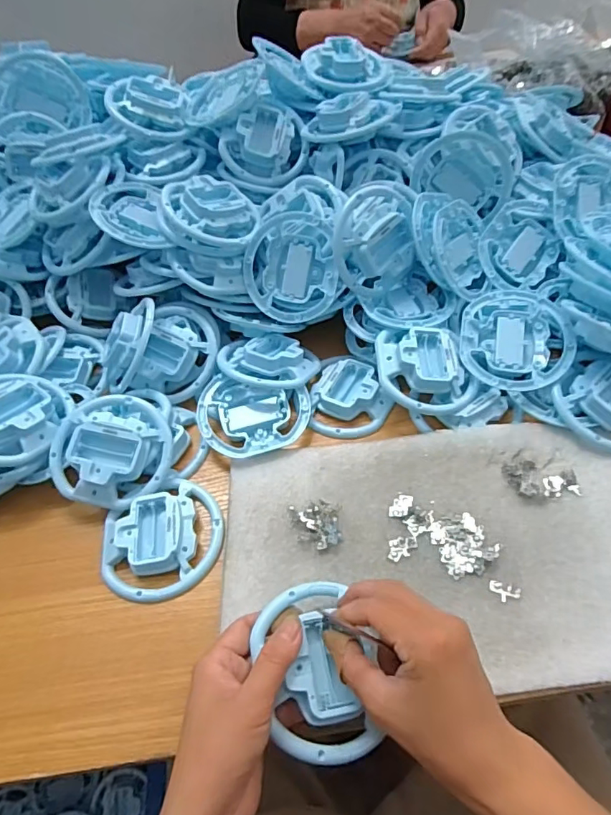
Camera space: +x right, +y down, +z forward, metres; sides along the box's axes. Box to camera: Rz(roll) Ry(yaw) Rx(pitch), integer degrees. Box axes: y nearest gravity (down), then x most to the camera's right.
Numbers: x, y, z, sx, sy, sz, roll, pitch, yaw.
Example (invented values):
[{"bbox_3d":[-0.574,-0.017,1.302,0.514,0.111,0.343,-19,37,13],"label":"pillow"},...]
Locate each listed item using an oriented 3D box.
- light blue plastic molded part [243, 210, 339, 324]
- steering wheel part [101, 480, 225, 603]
[{"bbox_3d":[-0.014,-0.140,0.505,0.096,0.016,0.103,2,97,16],"label":"light blue plastic molded part"},{"bbox_3d":[-0.118,0.106,0.412,0.100,0.020,0.089,-26,53,-15],"label":"steering wheel part"}]

